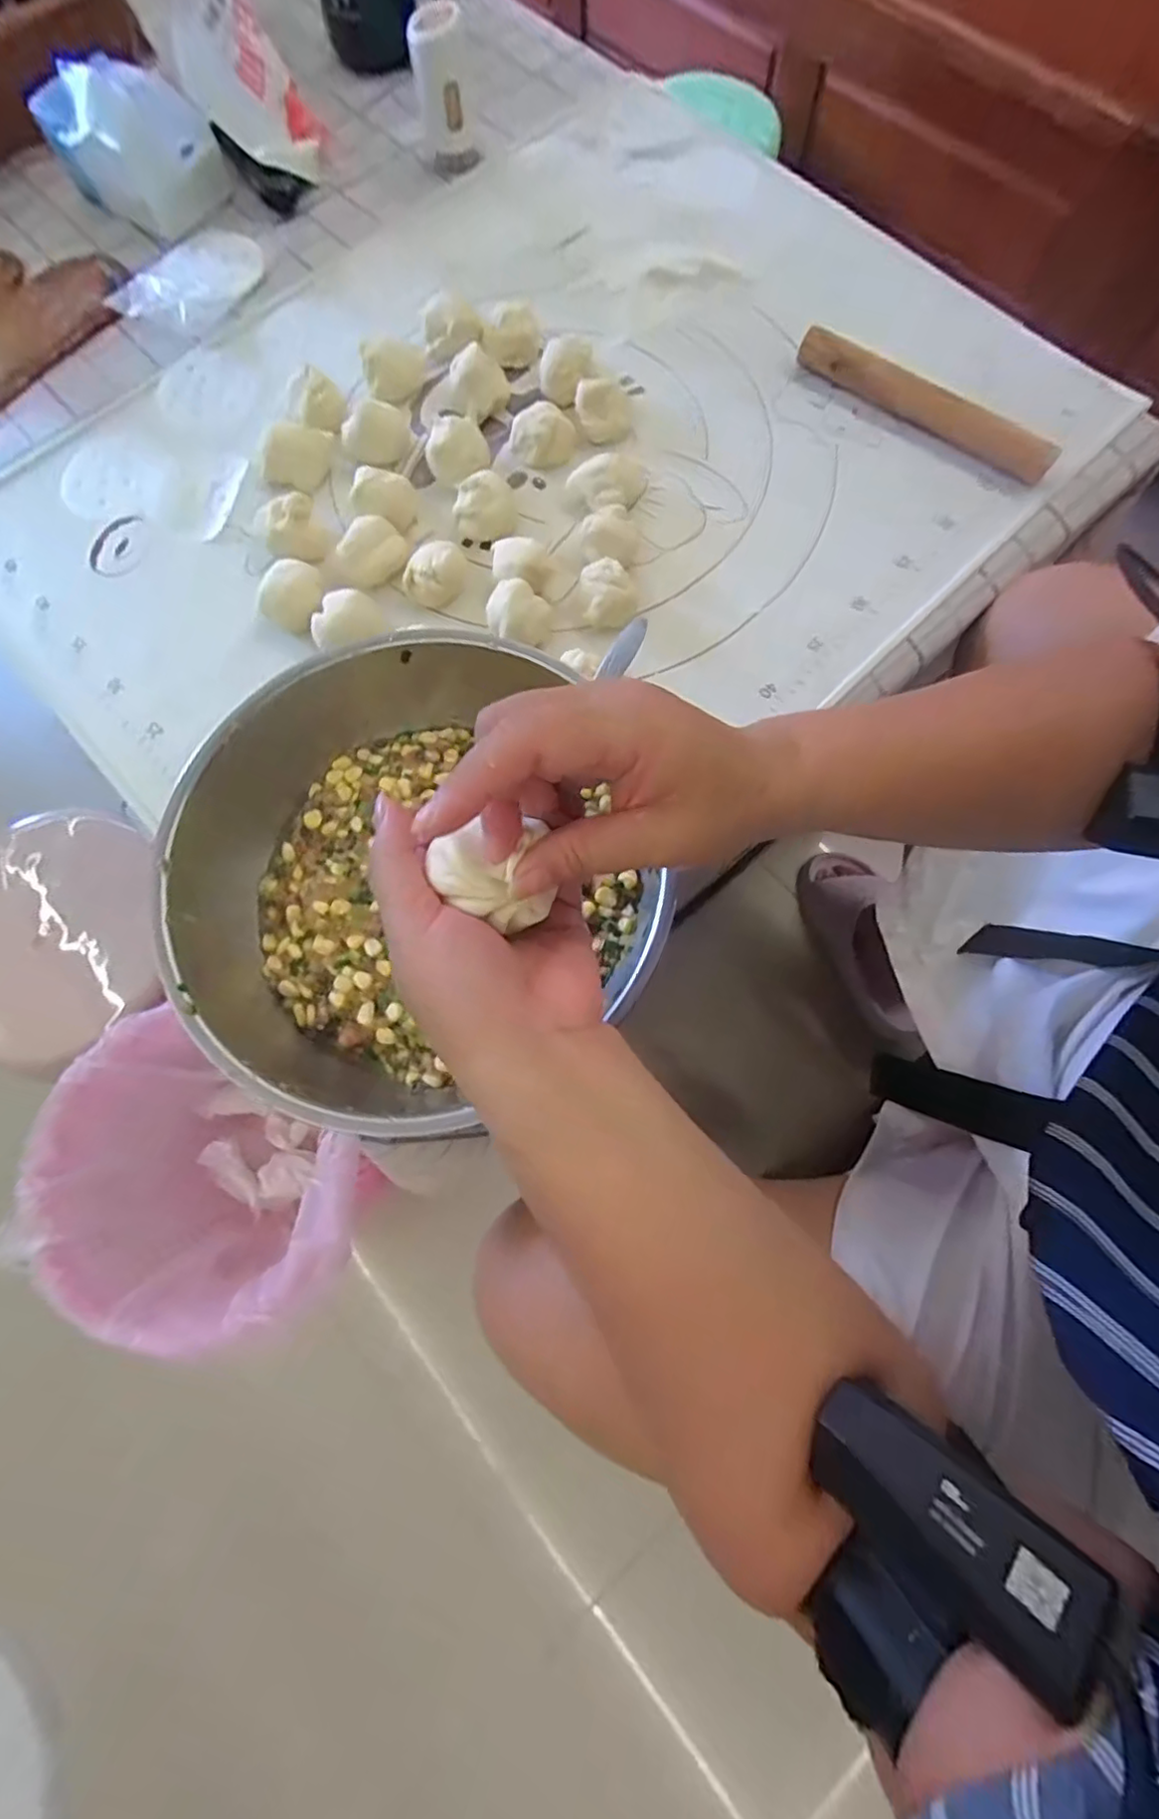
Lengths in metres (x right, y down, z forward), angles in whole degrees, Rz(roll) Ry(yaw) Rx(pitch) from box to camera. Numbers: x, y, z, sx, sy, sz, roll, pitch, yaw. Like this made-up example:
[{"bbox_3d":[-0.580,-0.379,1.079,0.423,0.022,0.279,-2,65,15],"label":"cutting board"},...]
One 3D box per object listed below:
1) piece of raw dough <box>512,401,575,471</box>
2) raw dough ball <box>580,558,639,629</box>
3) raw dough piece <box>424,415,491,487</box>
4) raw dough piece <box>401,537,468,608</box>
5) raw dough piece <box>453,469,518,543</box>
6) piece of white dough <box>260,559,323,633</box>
[{"bbox_3d":[-0.028,-0.360,0.471,0.043,0.031,0.036,28,78,9],"label":"piece of raw dough"},{"bbox_3d":[0.021,-0.222,0.432,0.036,0.022,0.037,0,75,2],"label":"raw dough ball"},{"bbox_3d":[-0.092,-0.342,0.463,0.046,0.034,0.045,21,77,7],"label":"raw dough piece"},{"bbox_3d":[-0.103,-0.237,0.439,0.046,0.029,0.034,-13,75,-2],"label":"raw dough piece"},{"bbox_3d":[-0.068,-0.295,0.453,0.039,0.034,0.037,0,75,2],"label":"raw dough piece"},{"bbox_3d":[-0.202,-0.218,0.438,0.043,0.030,0.044,-14,75,-2],"label":"piece of white dough"}]

